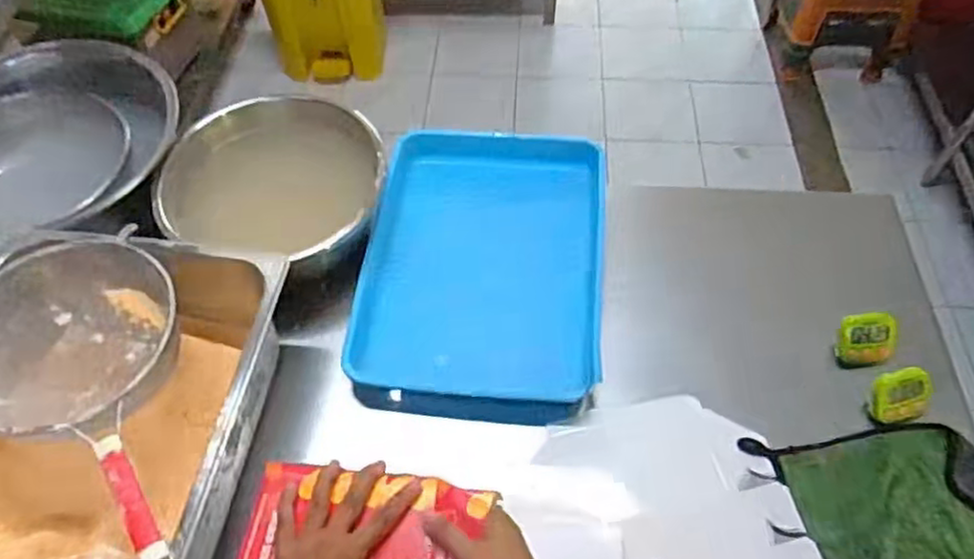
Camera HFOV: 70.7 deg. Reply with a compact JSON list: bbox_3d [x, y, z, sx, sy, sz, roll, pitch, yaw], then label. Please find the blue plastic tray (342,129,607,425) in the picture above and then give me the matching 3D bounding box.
[{"bbox_3d":[-0.003,-0.018,0.901,0.303,0.082,0.397,5,55,5],"label":"blue plastic tray"}]

